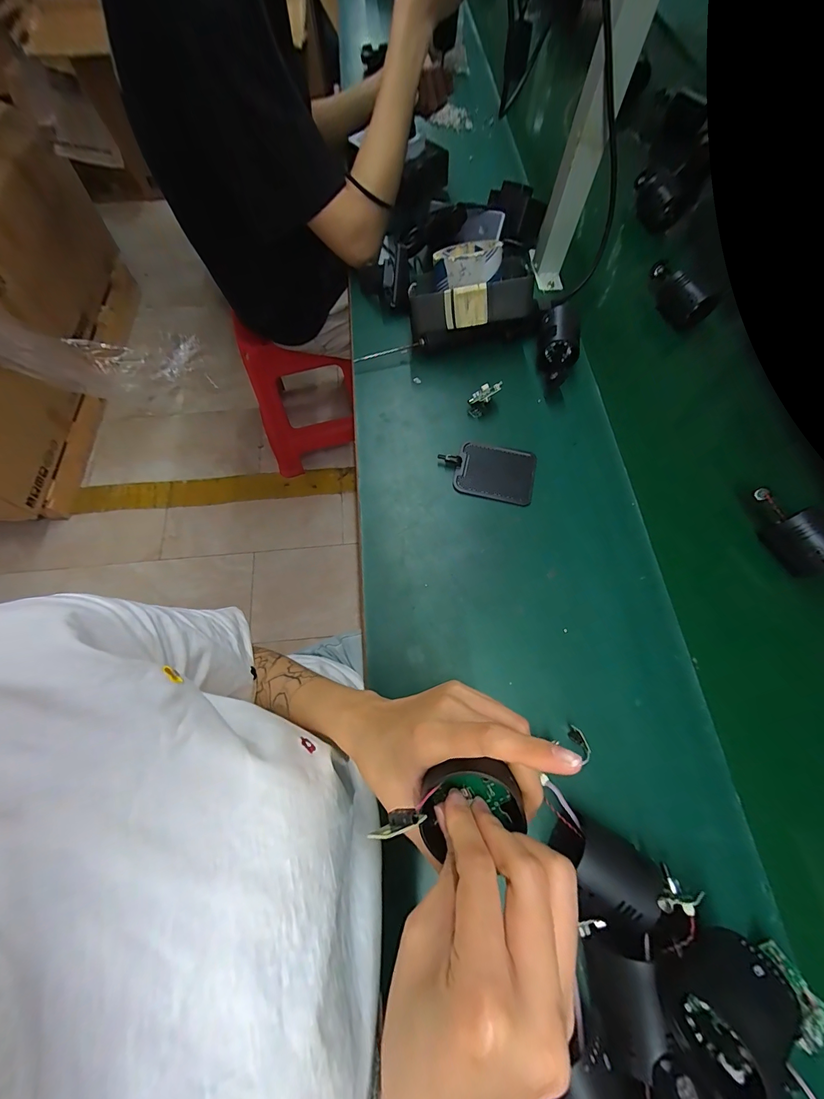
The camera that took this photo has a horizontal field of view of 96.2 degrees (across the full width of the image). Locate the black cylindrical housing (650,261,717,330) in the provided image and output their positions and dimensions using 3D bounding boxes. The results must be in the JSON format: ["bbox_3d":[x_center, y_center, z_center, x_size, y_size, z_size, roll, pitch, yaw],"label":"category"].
[{"bbox_3d":[0.426,-0.419,0.596,0.052,0.057,0.123,-24,71,-9],"label":"black cylindrical housing"}]

